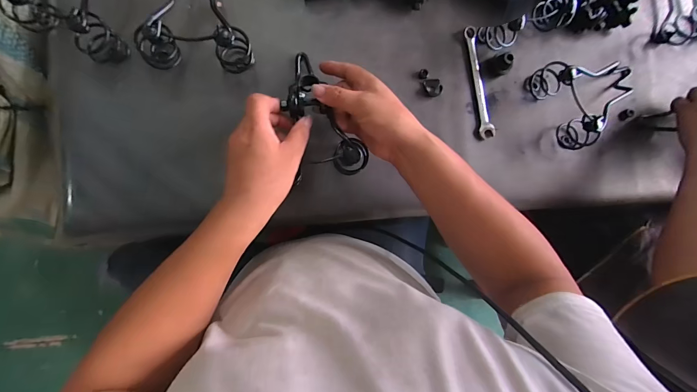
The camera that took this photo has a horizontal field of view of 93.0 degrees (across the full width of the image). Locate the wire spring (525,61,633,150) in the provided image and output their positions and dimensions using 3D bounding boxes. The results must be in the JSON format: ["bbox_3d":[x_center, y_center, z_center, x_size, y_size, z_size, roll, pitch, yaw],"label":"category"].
[{"bbox_3d":[0.364,-0.136,0.488,0.175,0.061,0.124,-4,90,-7],"label":"wire spring"}]

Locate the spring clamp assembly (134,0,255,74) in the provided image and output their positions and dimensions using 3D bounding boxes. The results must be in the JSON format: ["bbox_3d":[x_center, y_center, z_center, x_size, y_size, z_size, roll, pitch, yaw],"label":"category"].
[{"bbox_3d":[-0.192,-0.234,0.413,0.135,0.074,0.131,0,89,-7],"label":"spring clamp assembly"}]

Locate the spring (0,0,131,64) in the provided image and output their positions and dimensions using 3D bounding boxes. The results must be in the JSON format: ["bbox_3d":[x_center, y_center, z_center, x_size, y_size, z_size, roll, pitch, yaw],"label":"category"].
[{"bbox_3d":[-0.311,-0.265,0.398,0.120,0.068,0.173,25,86,-6],"label":"spring"}]

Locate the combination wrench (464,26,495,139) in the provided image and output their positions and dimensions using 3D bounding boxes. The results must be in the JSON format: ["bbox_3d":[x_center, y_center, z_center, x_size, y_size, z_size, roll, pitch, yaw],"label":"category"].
[{"bbox_3d":[0.197,-0.171,0.494,0.021,0.009,0.165,-10,90,-7],"label":"combination wrench"}]

